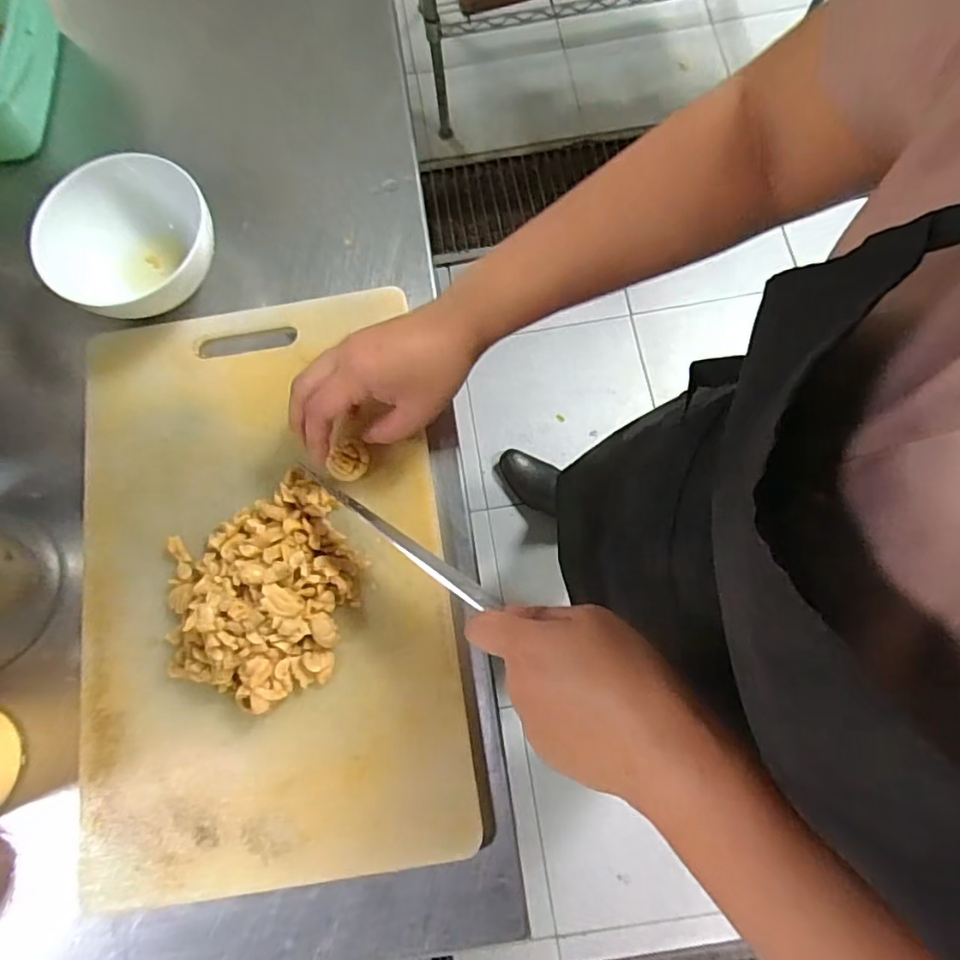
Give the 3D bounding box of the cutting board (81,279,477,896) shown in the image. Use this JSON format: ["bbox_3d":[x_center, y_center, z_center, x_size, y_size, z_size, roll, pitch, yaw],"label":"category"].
[{"bbox_3d":[-0.152,0.057,0.421,0.254,0.016,0.399,-9,75,0],"label":"cutting board"}]

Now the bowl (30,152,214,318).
[{"bbox_3d":[-0.271,-0.189,0.469,0.131,0.063,0.109,17,76,7],"label":"bowl"}]

